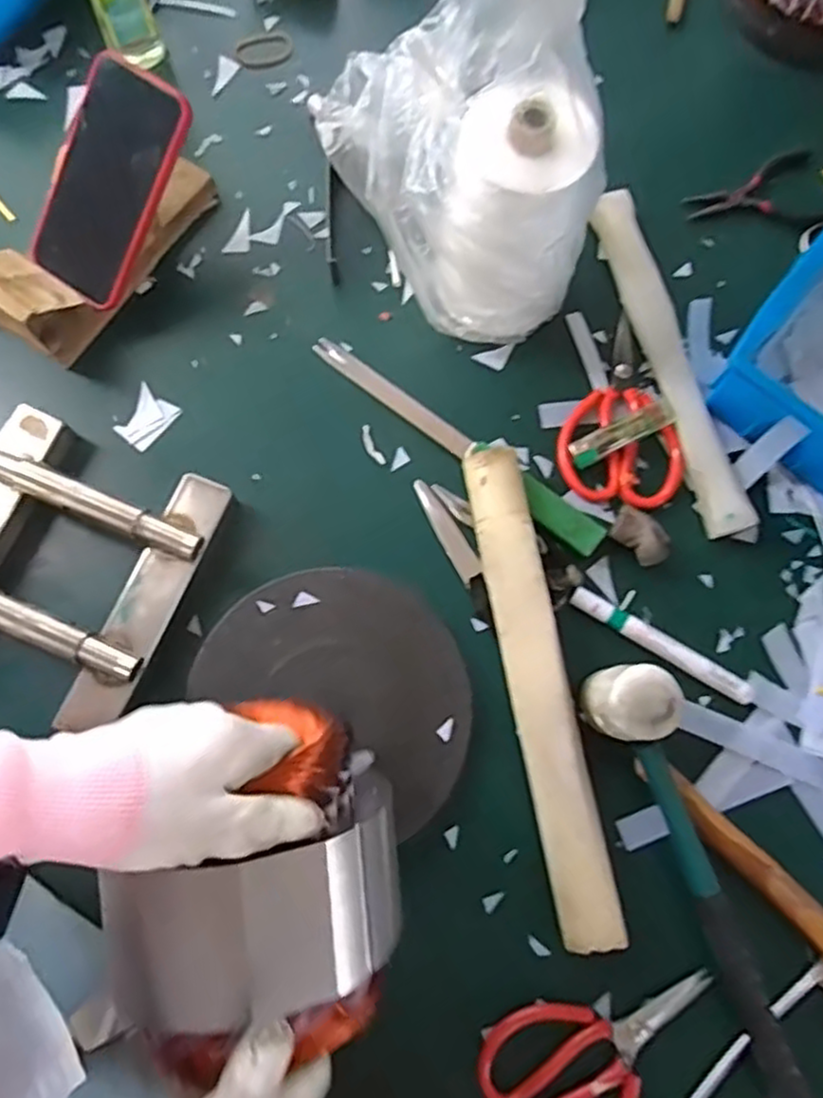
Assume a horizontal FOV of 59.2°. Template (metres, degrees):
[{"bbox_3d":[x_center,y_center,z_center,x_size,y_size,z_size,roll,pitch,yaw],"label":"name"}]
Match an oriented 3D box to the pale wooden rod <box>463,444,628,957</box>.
[{"bbox_3d":[0.085,0.093,0.503,0.038,0.039,0.336,-10,77,-4],"label":"pale wooden rod"}]

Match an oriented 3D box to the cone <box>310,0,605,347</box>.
[{"bbox_3d":[0.033,-0.272,0.524,0.175,0.179,0.180,-10,77,-4],"label":"cone"}]

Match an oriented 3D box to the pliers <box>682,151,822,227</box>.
[{"bbox_3d":[0.301,-0.298,0.623,0.119,0.009,0.070,-17,77,-5],"label":"pliers"}]

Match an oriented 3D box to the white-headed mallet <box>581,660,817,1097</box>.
[{"bbox_3d":[0.189,0.222,0.458,0.046,0.070,0.308,-19,78,-6],"label":"white-headed mallet"}]

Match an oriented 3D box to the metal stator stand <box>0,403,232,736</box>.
[{"bbox_3d":[-0.250,0.008,0.517,0.182,0.041,0.202,24,76,5],"label":"metal stator stand"}]

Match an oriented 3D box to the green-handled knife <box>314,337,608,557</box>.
[{"bbox_3d":[0.032,-0.085,0.564,0.273,0.017,0.025,38,78,7],"label":"green-handled knife"}]

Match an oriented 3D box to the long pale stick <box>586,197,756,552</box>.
[{"bbox_3d":[0.207,-0.151,0.575,0.042,0.023,0.292,-15,77,-5],"label":"long pale stick"}]

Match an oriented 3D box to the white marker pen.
[{"bbox_3d":[0.181,0.070,0.526,0.141,0.011,0.017,30,78,6],"label":"white marker pen"}]

